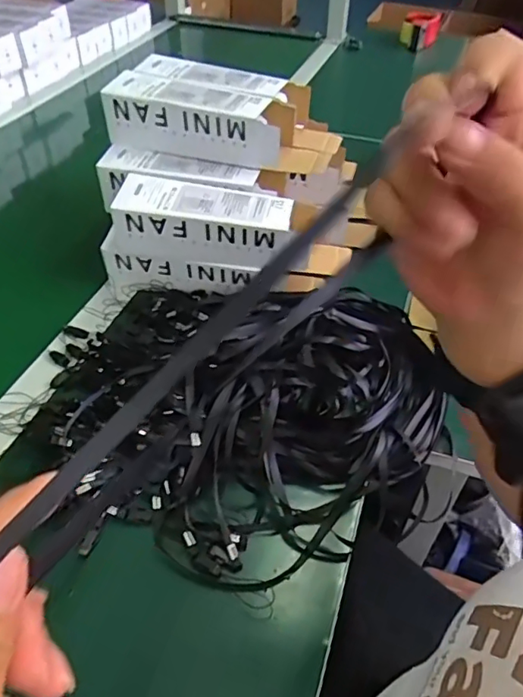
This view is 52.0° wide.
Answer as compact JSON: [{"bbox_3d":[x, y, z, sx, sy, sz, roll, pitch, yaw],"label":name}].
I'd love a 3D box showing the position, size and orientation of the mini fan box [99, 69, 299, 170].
[{"bbox_3d":[-0.068,-0.253,0.591,0.193,0.063,0.077,13,45,11],"label":"mini fan box"}]

